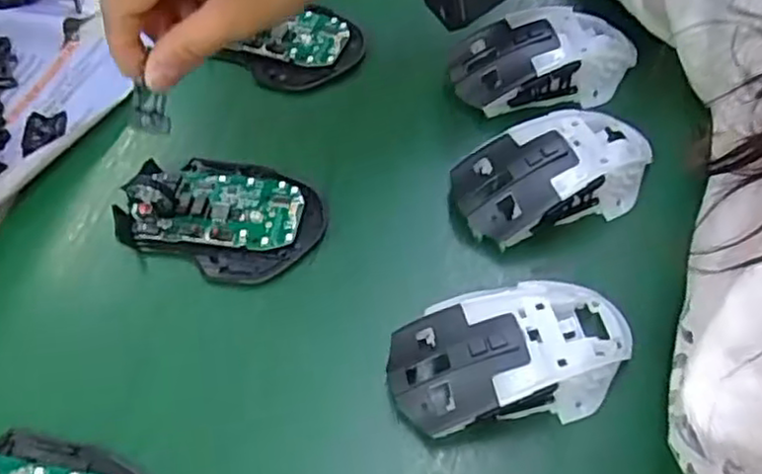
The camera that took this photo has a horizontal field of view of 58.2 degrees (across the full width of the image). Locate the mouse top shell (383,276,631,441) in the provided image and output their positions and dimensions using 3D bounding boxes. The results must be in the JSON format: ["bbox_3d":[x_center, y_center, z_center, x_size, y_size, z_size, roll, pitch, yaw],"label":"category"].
[{"bbox_3d":[0.062,0.055,0.320,0.115,0.036,0.064,-14,63,-6],"label":"mouse top shell"}]

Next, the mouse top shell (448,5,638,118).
[{"bbox_3d":[0.098,-0.108,0.413,0.111,0.033,0.053,-11,62,-3],"label":"mouse top shell"}]

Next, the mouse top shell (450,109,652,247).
[{"bbox_3d":[0.095,-0.037,0.369,0.110,0.033,0.056,-20,63,-8],"label":"mouse top shell"}]

